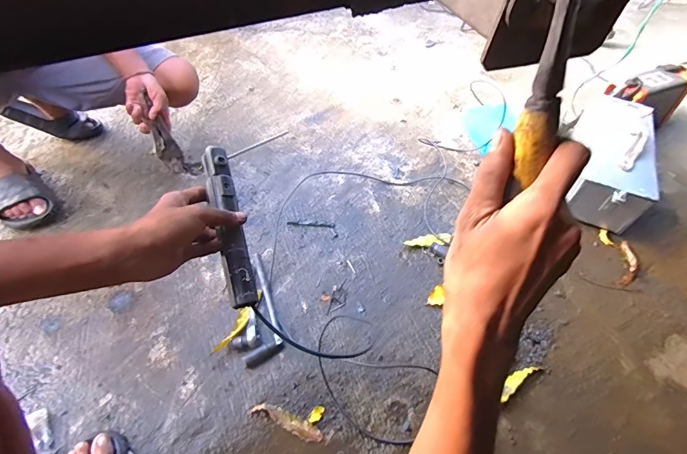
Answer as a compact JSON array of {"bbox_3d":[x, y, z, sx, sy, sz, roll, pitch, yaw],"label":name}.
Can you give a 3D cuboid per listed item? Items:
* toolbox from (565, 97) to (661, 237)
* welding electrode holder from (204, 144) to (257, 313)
[{"bbox_3d":[0.697,-0.180,1.059,0.157,0.166,0.396,20,54,10],"label":"toolbox"},{"bbox_3d":[-0.129,-0.004,0.450,0.029,0.017,0.189,-13,73,-13],"label":"welding electrode holder"}]

